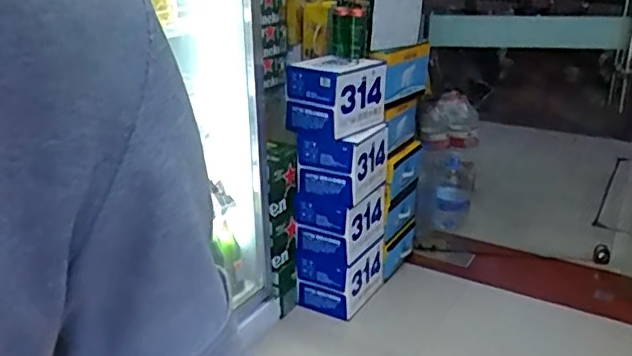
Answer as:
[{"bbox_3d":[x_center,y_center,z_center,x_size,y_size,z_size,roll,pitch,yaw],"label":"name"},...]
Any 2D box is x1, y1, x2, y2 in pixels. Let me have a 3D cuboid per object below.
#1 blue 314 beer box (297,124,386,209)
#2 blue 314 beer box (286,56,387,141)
[{"bbox_3d":[0.095,-0.058,1.943,0.193,0.222,0.245,20,29,40],"label":"blue 314 beer box"},{"bbox_3d":[0.052,-0.259,1.860,0.253,0.219,0.222,20,29,40],"label":"blue 314 beer box"}]

